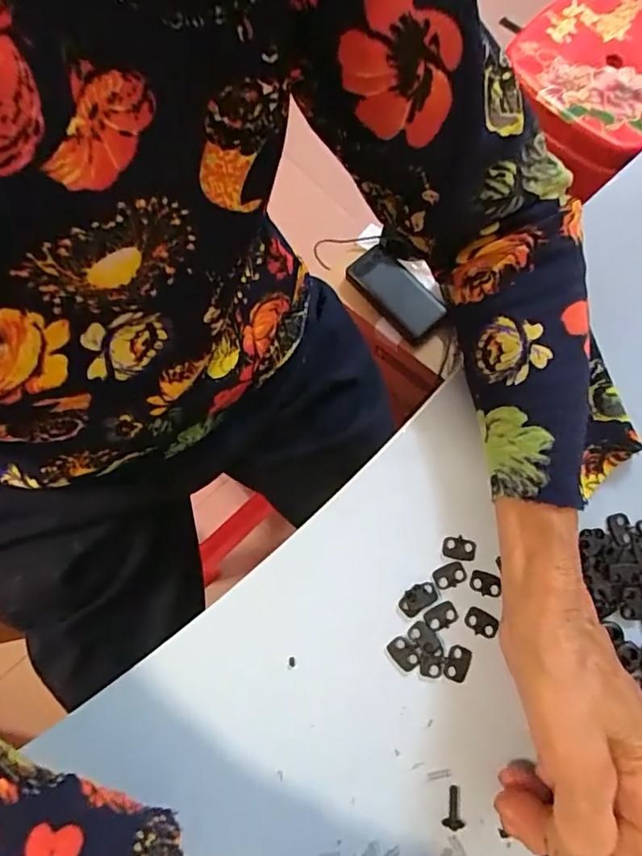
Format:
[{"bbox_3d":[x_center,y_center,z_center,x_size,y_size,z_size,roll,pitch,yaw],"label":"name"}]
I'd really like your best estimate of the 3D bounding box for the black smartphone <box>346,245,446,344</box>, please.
[{"bbox_3d":[0.112,-0.202,0.779,0.071,0.020,0.158,-38,78,-9],"label":"black smartphone"}]

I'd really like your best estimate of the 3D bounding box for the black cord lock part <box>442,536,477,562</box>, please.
[{"bbox_3d":[0.082,0.071,0.306,0.019,0.004,0.014,5,75,1],"label":"black cord lock part"}]

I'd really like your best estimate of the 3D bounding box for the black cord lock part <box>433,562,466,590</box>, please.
[{"bbox_3d":[0.075,0.086,0.303,0.018,0.004,0.013,-22,76,-5],"label":"black cord lock part"}]

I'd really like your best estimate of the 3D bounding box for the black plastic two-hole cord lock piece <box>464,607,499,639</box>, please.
[{"bbox_3d":[0.092,0.111,0.296,0.018,0.004,0.013,30,77,7],"label":"black plastic two-hole cord lock piece"}]

